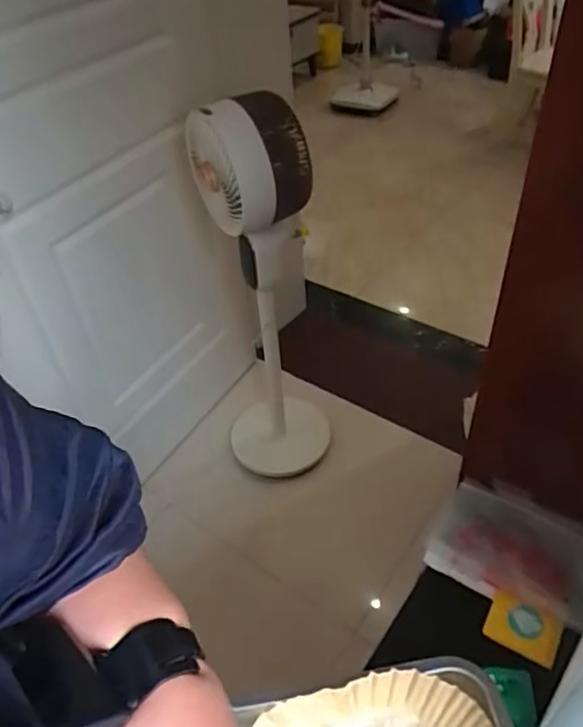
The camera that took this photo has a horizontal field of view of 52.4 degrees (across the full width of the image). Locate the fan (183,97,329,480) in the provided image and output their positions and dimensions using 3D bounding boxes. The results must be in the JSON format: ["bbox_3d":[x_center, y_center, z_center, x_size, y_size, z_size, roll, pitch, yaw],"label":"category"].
[{"bbox_3d":[-0.059,-0.126,1.372,0.232,0.953,0.232,-8,43,-3],"label":"fan"}]

